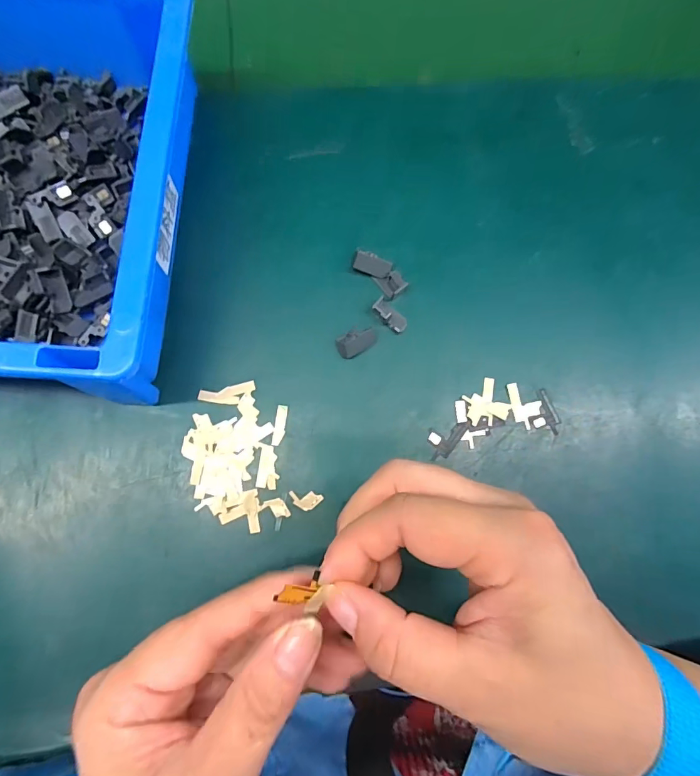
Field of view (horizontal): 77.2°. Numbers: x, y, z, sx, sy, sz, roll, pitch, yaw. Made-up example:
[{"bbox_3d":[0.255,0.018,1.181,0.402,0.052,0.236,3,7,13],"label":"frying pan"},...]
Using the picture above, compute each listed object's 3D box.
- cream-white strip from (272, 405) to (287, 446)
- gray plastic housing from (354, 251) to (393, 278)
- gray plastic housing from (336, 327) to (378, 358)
[{"bbox_3d":[-0.038,0.020,0.237,0.006,0.004,0.022,10,81,-3],"label":"cream-white strip"},{"bbox_3d":[0.013,-0.072,0.254,0.021,0.006,0.010,18,81,-1],"label":"gray plastic housing"},{"bbox_3d":[0.004,-0.027,0.245,0.023,0.004,0.014,-32,85,-8],"label":"gray plastic housing"}]

